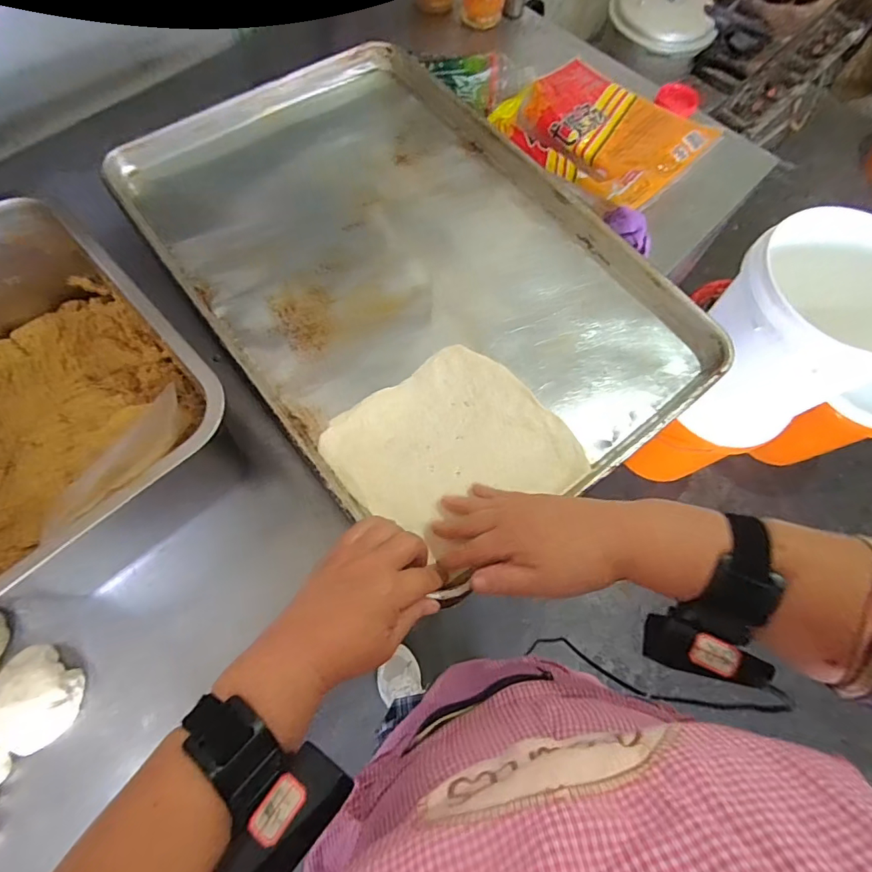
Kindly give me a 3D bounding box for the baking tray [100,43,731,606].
[{"bbox_3d":[-0.040,-0.184,0.530,0.401,0.066,0.605,-36,74,-16],"label":"baking tray"}]

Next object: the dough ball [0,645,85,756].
[{"bbox_3d":[-0.353,0.231,0.425,0.061,0.035,0.083,-11,69,-7],"label":"dough ball"}]

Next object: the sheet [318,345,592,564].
[{"bbox_3d":[0.016,0.013,0.442,0.188,0.008,0.174,-36,74,-16],"label":"sheet"}]

